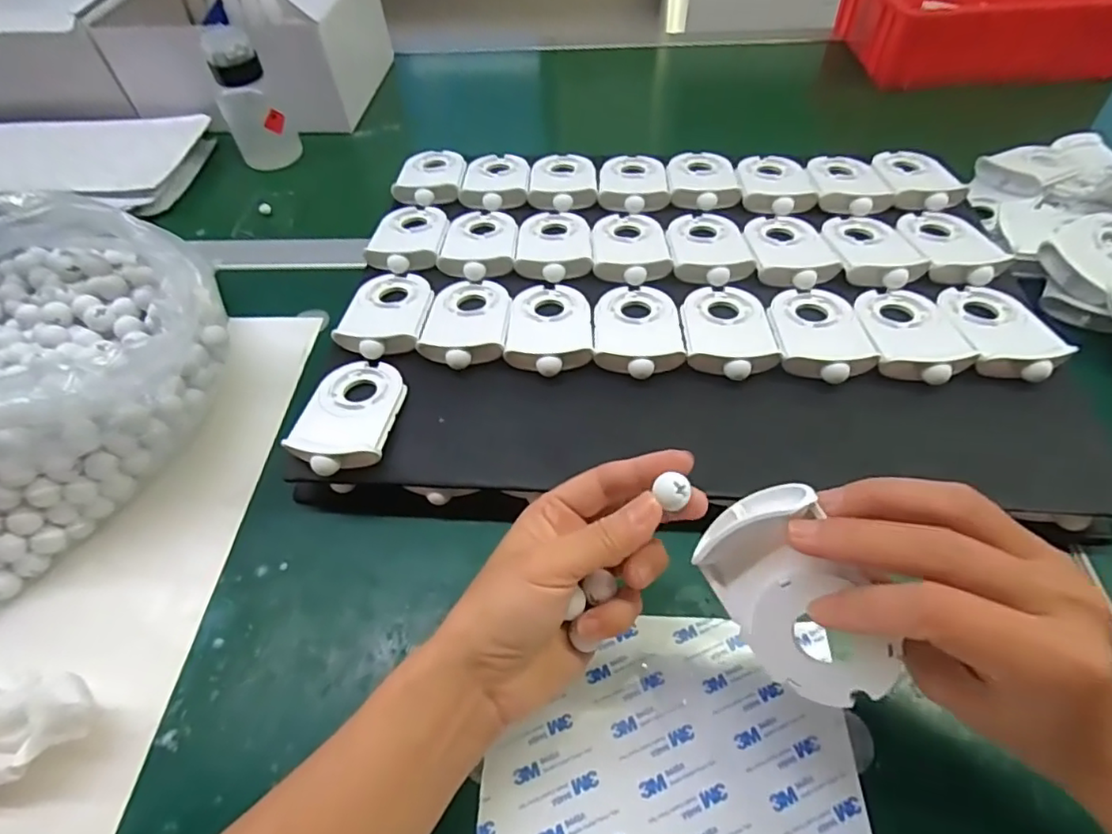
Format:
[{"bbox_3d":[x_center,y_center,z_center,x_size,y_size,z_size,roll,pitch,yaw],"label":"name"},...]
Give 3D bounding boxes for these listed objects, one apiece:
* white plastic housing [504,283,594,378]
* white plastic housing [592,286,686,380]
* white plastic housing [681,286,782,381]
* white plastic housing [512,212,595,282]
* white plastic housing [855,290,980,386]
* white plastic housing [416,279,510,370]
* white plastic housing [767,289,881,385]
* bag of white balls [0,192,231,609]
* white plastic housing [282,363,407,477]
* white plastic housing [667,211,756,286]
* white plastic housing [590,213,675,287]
[{"bbox_3d":[-0.004,-0.064,0.406,0.056,0.016,0.087,-1,52,2],"label":"white plastic housing"},{"bbox_3d":[0.055,-0.061,0.402,0.057,0.016,0.087,0,52,4],"label":"white plastic housing"},{"bbox_3d":[0.115,-0.061,0.398,0.056,0.015,0.087,1,52,4],"label":"white plastic housing"},{"bbox_3d":[0.000,-0.138,0.465,0.057,0.018,0.089,2,52,5],"label":"white plastic housing"},{"bbox_3d":[0.230,-0.057,0.389,0.058,0.014,0.087,-4,52,0],"label":"white plastic housing"},{"bbox_3d":[-0.062,-0.069,0.411,0.057,0.012,0.086,-1,52,3],"label":"white plastic housing"},{"bbox_3d":[0.171,-0.057,0.392,0.057,0.016,0.085,-3,52,1],"label":"white plastic housing"},{"bbox_3d":[-0.340,-0.041,0.369,0.221,0.107,0.217,32,60,25],"label":"bag of white balls"},{"bbox_3d":[-0.127,-0.004,0.369,0.054,0.018,0.086,3,52,6],"label":"white plastic housing"},{"bbox_3d":[0.115,-0.134,0.455,0.057,0.018,0.091,-1,52,2],"label":"white plastic housing"},{"bbox_3d":[0.058,-0.134,0.459,0.057,0.016,0.087,0,52,3],"label":"white plastic housing"}]

